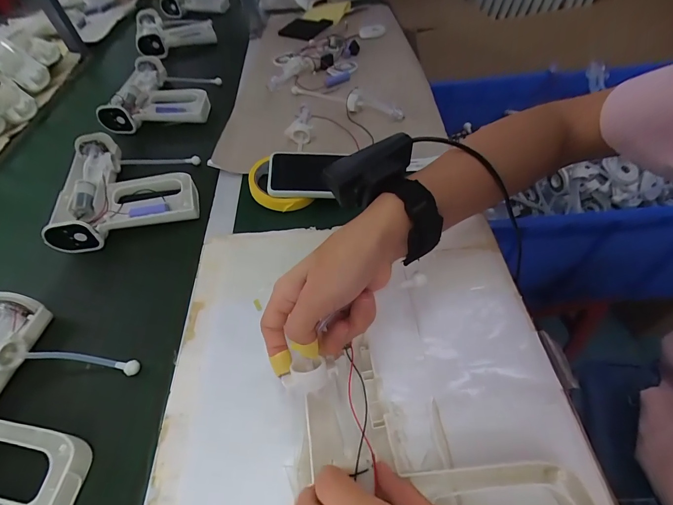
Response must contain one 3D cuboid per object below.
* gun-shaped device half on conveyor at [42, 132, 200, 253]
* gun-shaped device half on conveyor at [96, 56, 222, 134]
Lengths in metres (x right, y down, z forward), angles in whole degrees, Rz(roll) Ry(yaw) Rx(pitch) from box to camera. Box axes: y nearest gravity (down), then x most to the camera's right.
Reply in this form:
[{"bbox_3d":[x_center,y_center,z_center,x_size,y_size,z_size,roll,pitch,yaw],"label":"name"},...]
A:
[{"bbox_3d":[-0.313,-0.111,0.514,0.195,0.048,0.227,-18,52,-9],"label":"gun-shaped device half on conveyor"},{"bbox_3d":[-0.356,-0.333,0.716,0.194,0.064,0.248,-6,51,0],"label":"gun-shaped device half on conveyor"}]

